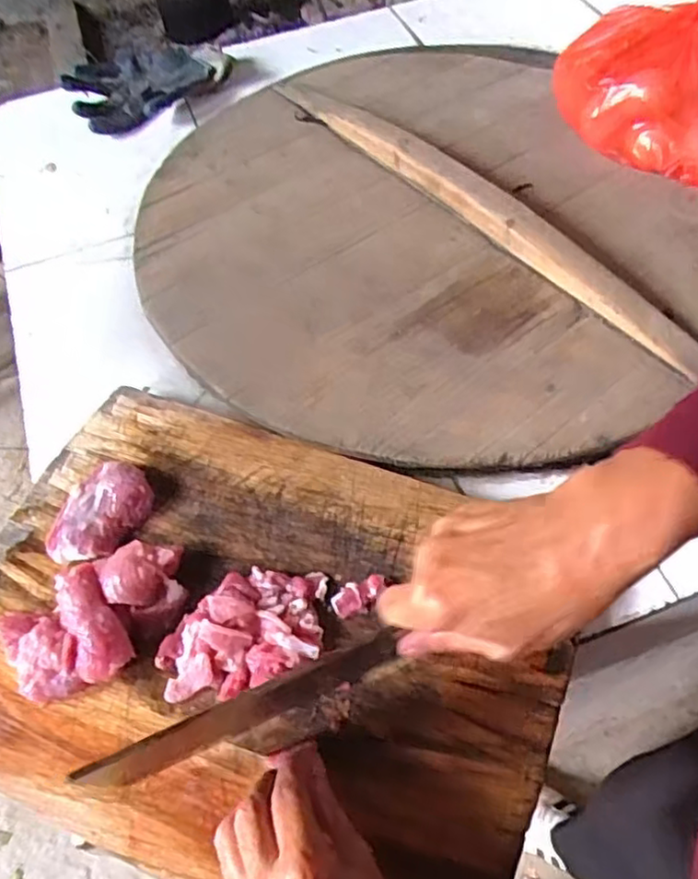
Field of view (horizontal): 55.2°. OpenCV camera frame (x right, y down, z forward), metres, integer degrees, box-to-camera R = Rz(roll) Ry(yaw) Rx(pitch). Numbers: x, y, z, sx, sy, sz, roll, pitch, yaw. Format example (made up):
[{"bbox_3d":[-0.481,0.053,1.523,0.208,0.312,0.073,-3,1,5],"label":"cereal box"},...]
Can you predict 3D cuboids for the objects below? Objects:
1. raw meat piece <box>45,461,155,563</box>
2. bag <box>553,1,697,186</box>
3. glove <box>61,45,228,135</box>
[{"bbox_3d":[-0.174,0.052,0.463,0.049,0.022,0.076,31,63,20],"label":"raw meat piece"},{"bbox_3d":[0.290,-0.341,0.596,0.193,0.168,0.125,15,59,11],"label":"bag"},{"bbox_3d":[-0.235,-0.419,0.782,0.176,0.029,0.122,-28,61,-12],"label":"glove"}]

